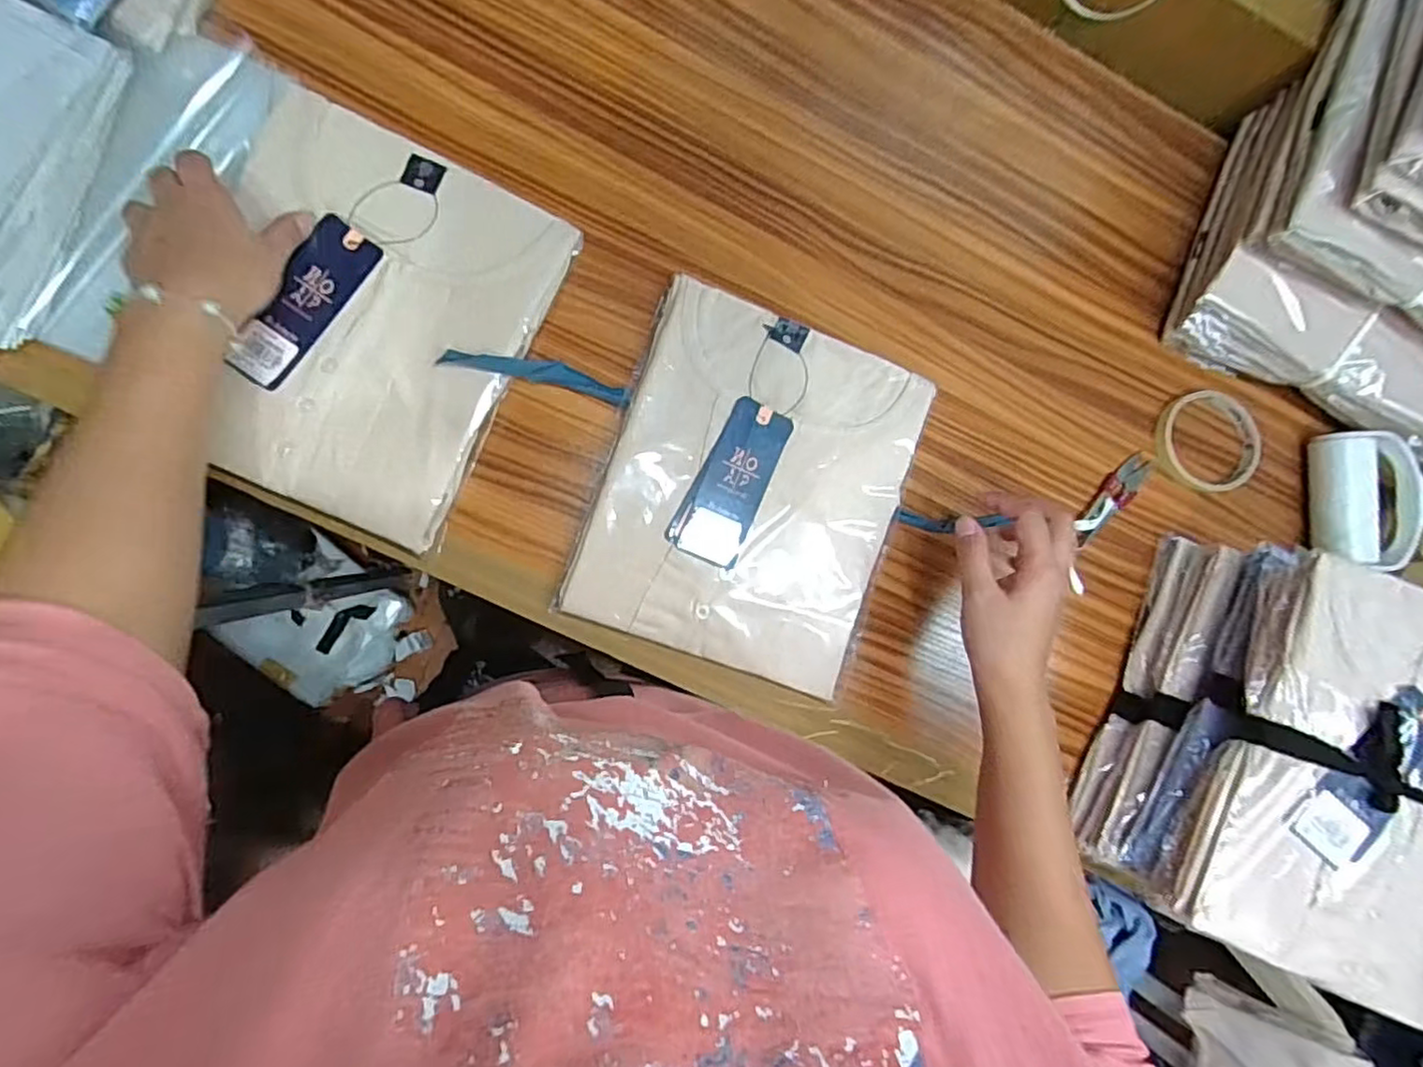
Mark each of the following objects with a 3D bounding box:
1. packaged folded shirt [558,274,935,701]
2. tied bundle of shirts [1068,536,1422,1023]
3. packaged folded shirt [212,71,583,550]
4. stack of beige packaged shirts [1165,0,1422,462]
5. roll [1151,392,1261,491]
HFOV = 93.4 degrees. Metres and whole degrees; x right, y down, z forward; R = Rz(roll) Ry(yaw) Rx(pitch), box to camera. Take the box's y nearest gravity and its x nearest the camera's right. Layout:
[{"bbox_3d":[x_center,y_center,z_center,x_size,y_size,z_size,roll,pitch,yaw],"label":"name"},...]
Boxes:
[{"bbox_3d":[0.033,-0.031,0.494,0.217,0.027,0.251,21,85,-7],"label":"packaged folded shirt"},{"bbox_3d":[0.421,0.163,0.484,0.201,0.146,0.256,24,84,-7],"label":"tied bundle of shirts"},{"bbox_3d":[-0.238,-0.145,0.450,0.211,0.014,0.249,25,84,-7],"label":"packaged folded shirt"},{"bbox_3d":[0.533,-0.227,0.499,0.259,0.167,0.256,27,84,-7],"label":"stack of beige packaged shirts"},{"bbox_3d":[0.410,-0.075,0.550,0.092,0.016,0.077,16,86,-8],"label":"roll"}]

